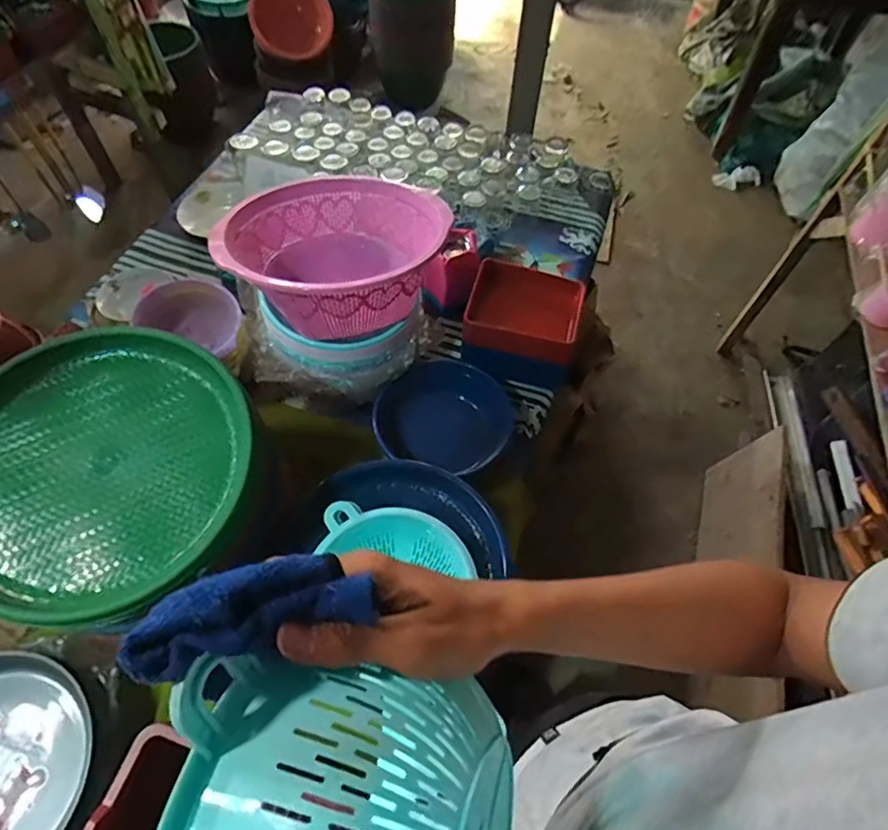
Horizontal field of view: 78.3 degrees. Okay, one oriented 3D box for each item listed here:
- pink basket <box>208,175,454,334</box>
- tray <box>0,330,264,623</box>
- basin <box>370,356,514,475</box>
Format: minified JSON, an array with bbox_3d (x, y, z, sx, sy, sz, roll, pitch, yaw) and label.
[{"bbox_3d":[-0.195,-0.289,0.979,0.352,0.181,0.342,1,59,-2],"label":"pink basket"},{"bbox_3d":[-0.449,0.061,0.709,0.375,0.051,0.366,1,59,-2],"label":"tray"},{"bbox_3d":[-0.008,0.019,1.103,0.226,0.152,0.249,35,64,17],"label":"basin"}]

